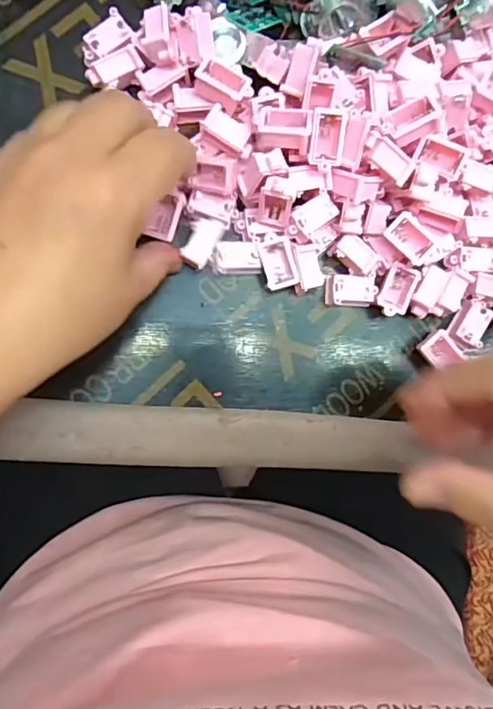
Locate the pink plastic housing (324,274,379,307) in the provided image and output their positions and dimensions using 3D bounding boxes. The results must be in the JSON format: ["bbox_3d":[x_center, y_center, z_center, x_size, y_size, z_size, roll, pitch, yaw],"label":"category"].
[{"bbox_3d":[0.060,-0.037,0.313,0.031,0.013,0.017,1,88,-9],"label":"pink plastic housing"}]

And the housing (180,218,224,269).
[{"bbox_3d":[-0.024,-0.062,0.296,0.015,0.007,0.030,26,90,-8],"label":"housing"}]

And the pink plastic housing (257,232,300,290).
[{"bbox_3d":[0.017,-0.053,0.307,0.018,0.014,0.030,-16,91,-9],"label":"pink plastic housing"}]

